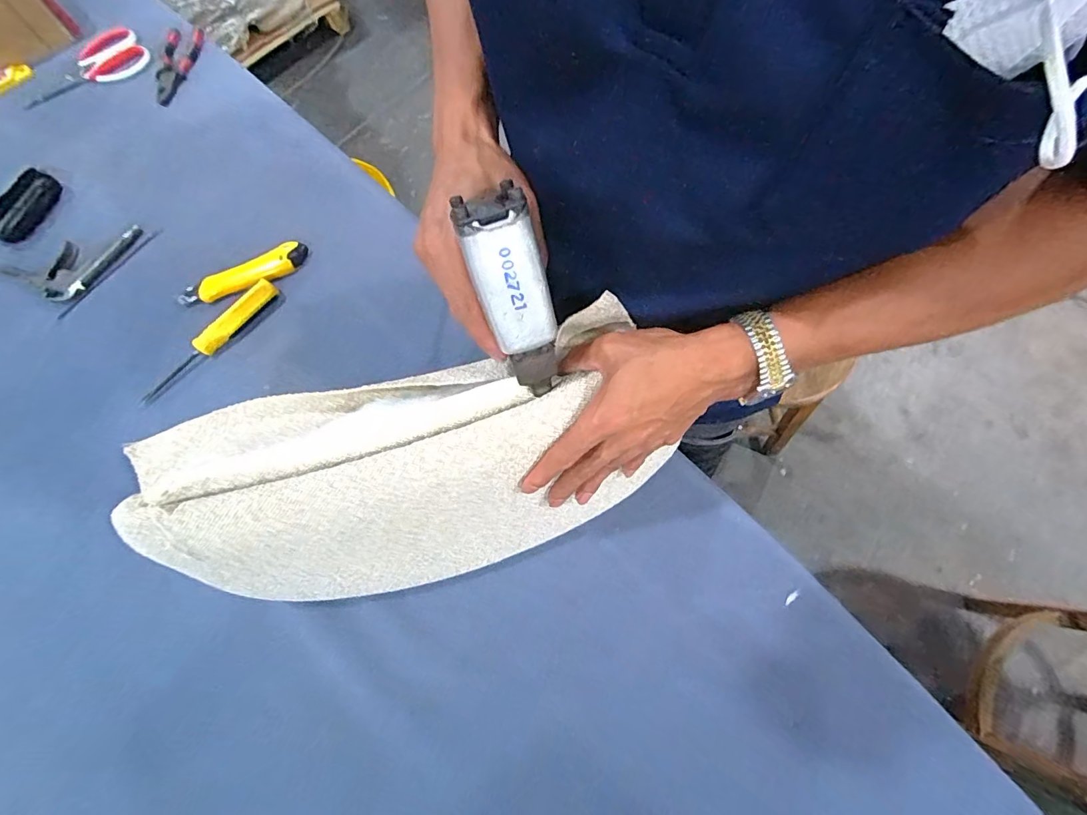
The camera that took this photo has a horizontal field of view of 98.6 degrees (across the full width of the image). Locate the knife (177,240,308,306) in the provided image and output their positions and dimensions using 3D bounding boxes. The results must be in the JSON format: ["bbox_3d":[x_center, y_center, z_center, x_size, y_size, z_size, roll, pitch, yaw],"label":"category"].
[{"bbox_3d":[-0.385,-0.173,0.601,0.162,0.016,0.047,-22,72,-3],"label":"knife"}]

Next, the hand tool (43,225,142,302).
[{"bbox_3d":[-0.607,-0.201,0.623,0.055,0.020,0.136,36,78,13],"label":"hand tool"}]

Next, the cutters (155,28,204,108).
[{"bbox_3d":[-0.568,-0.536,0.729,0.055,0.016,0.162,-4,72,2],"label":"cutters"}]

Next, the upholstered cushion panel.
[{"bbox_3d":[-0.117,0.060,0.375,0.348,0.189,0.139,-14,70,-5],"label":"upholstered cushion panel"}]

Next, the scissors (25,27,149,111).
[{"bbox_3d":[-0.721,-0.537,0.733,0.190,0.031,0.083,-32,73,-7],"label":"scissors"}]

